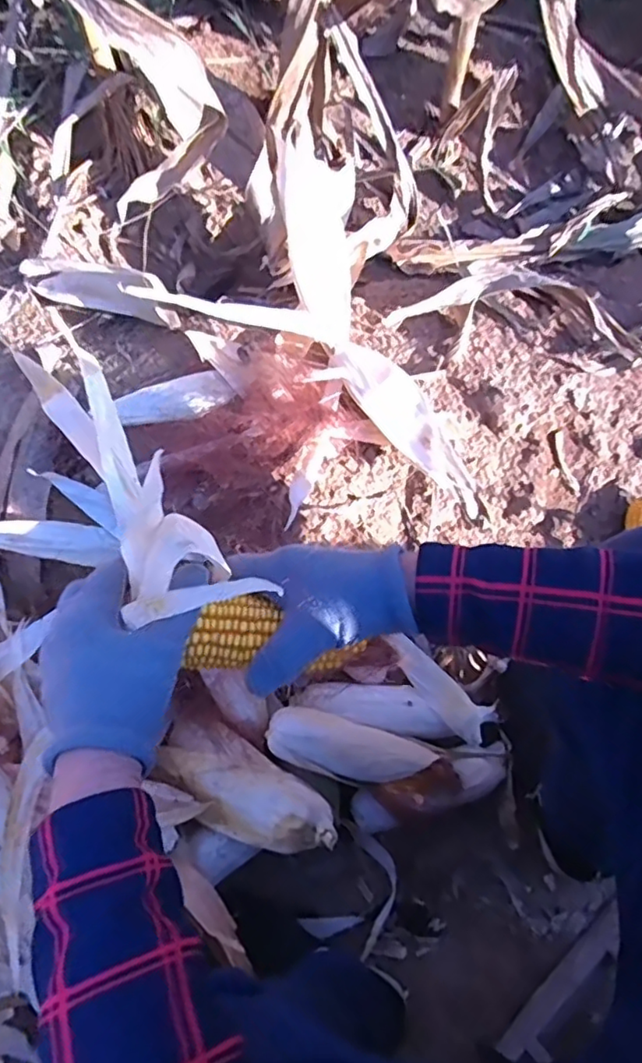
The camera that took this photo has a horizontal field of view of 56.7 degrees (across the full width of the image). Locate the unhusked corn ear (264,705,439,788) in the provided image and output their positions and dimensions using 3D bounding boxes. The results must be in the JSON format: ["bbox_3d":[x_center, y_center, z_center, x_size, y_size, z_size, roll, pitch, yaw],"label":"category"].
[{"bbox_3d":[0.030,0.229,0.624,0.172,0.045,0.059,14,69,5],"label":"unhusked corn ear"}]

